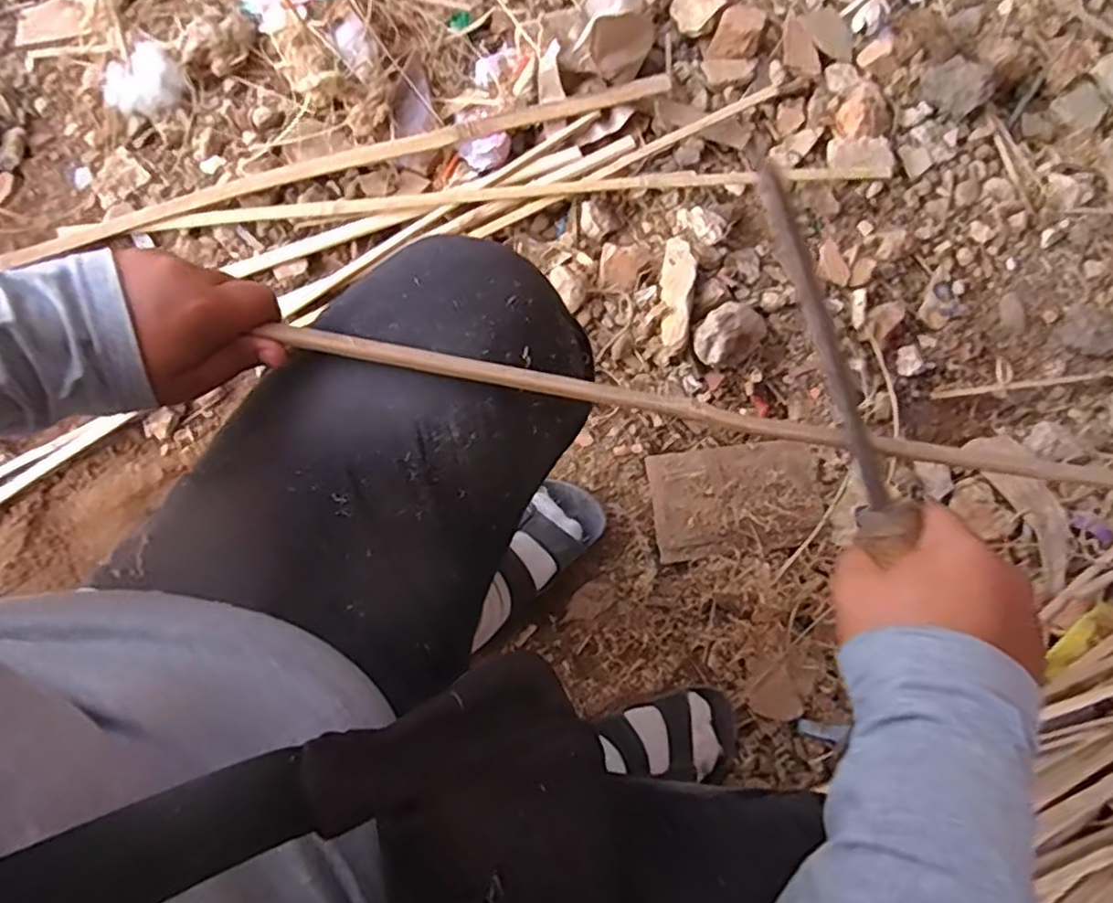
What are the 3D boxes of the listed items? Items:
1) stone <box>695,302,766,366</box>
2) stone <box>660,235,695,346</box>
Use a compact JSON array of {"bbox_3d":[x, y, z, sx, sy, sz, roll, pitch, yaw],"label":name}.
[{"bbox_3d":[0.207,-0.142,0.790,0.095,0.050,0.064,-35,81,-8],"label":"stone"},{"bbox_3d":[0.144,-0.194,0.801,0.036,0.027,0.131,8,78,1],"label":"stone"}]

